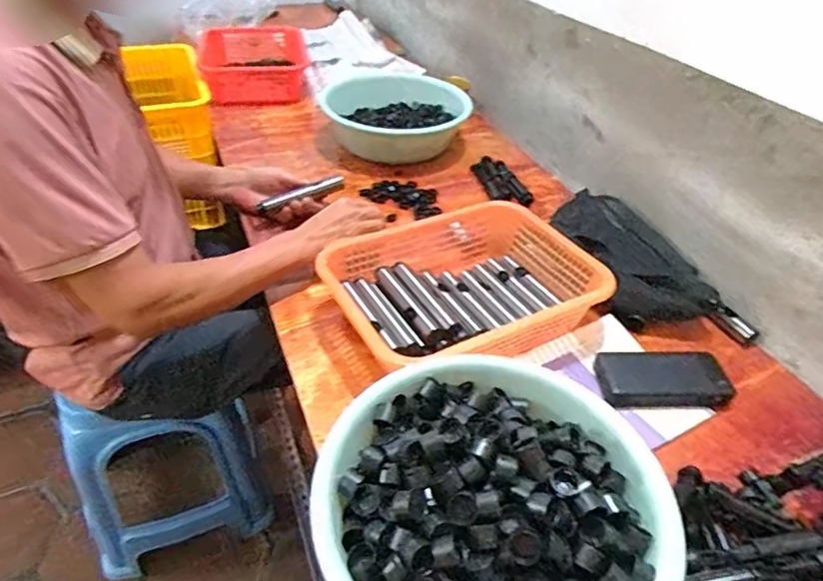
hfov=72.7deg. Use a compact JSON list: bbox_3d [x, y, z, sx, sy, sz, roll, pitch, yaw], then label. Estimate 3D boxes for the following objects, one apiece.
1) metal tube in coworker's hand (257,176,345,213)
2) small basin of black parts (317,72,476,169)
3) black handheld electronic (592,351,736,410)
[{"bbox_3d":[-0.179,-0.164,0.940,0.141,0.018,0.020,-25,46,-15],"label":"metal tube in coworker's hand"},{"bbox_3d":[-0.039,-0.381,1.209,0.301,0.091,0.251,-2,40,-6],"label":"small basin of black parts"},{"bbox_3d":[0.315,0.113,0.699,0.157,0.024,0.080,-1,40,-4],"label":"black handheld electronic"}]

